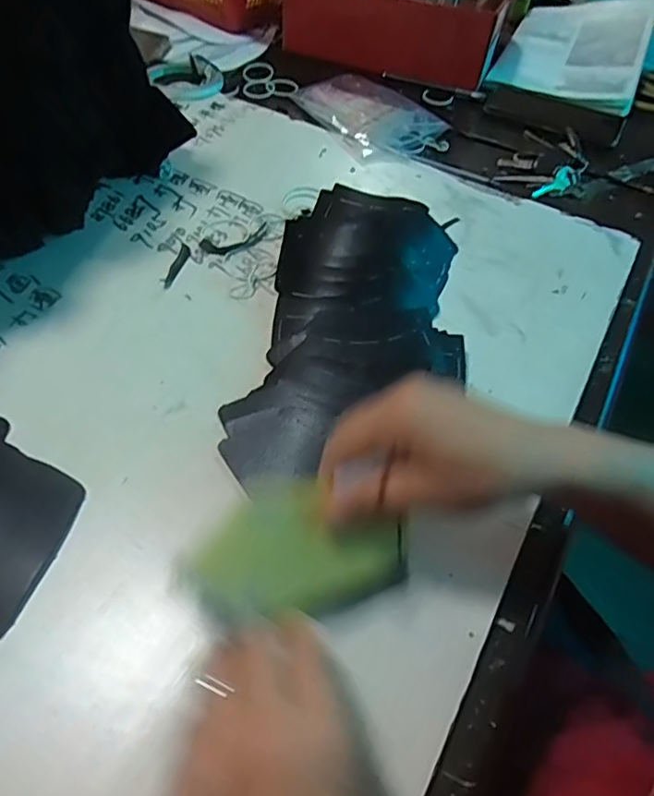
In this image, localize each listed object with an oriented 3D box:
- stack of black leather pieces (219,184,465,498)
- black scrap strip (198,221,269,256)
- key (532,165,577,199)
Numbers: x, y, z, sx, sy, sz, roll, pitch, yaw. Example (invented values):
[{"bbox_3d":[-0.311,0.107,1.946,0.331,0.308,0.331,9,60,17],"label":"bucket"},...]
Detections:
[{"bbox_3d":[0.028,-0.059,0.459,0.168,0.044,0.310,11,52,4],"label":"stack of black leather pieces"},{"bbox_3d":[-0.083,-0.149,0.546,0.070,0.005,0.025,-24,58,-21],"label":"black scrap strip"},{"bbox_3d":[0.249,-0.235,0.637,0.059,0.005,0.021,-29,92,-5],"label":"key"}]

